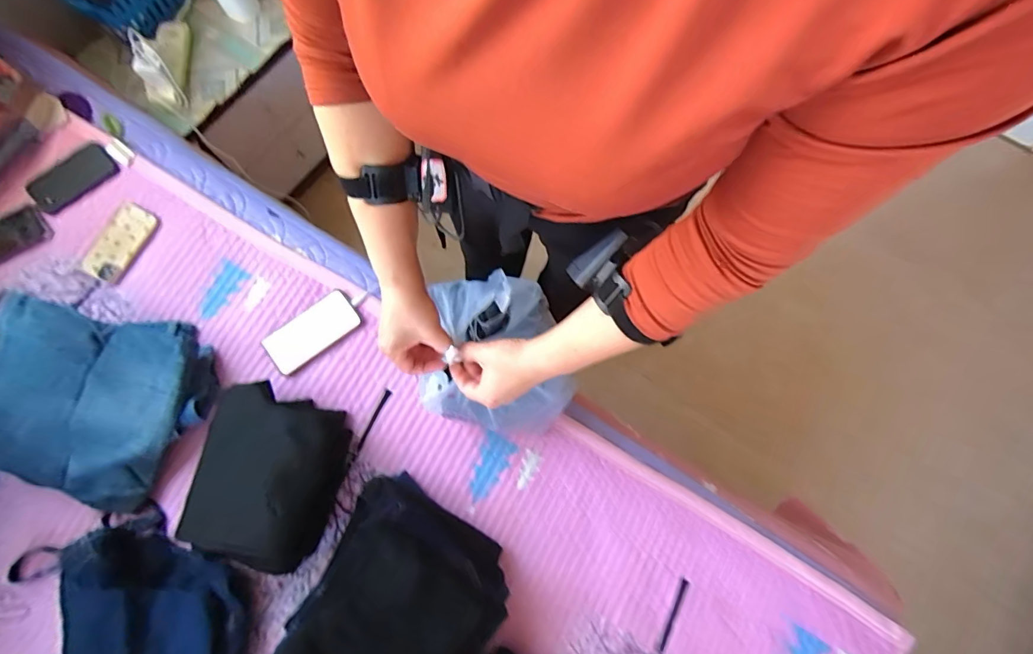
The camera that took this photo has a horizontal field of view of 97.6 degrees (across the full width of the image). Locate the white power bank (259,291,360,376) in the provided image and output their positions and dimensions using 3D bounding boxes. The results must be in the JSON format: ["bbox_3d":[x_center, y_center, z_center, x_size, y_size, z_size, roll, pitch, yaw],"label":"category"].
[{"bbox_3d":[-0.356,0.007,0.784,0.159,0.012,0.084,-39,81,-9],"label":"white power bank"}]

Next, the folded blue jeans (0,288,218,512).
[{"bbox_3d":[-0.667,0.119,0.710,0.324,0.105,0.294,11,77,1],"label":"folded blue jeans"}]

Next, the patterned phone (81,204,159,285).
[{"bbox_3d":[-0.713,-0.151,0.807,0.075,0.008,0.145,28,78,5],"label":"patterned phone"}]

